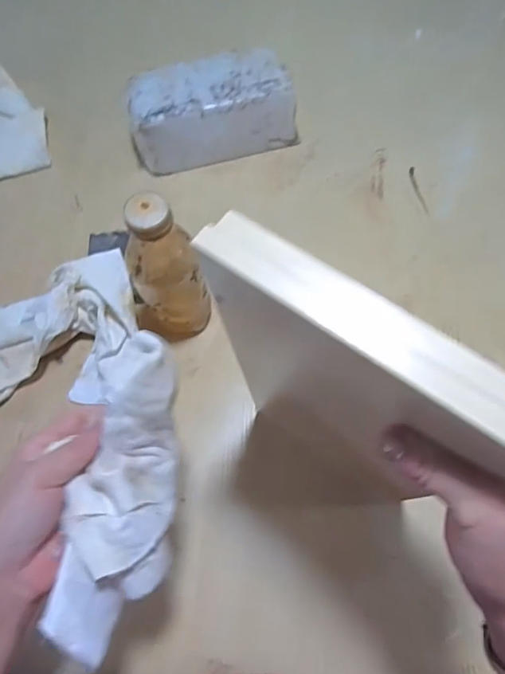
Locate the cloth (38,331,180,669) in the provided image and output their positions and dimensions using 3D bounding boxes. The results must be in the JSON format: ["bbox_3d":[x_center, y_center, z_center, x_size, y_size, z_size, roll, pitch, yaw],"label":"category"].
[{"bbox_3d":[-0.084,0.099,0.316,0.060,0.058,0.197,10,85,7],"label":"cloth"}]

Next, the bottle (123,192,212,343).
[{"bbox_3d":[-0.094,-0.060,0.489,0.081,0.208,0.067,-24,67,-8],"label":"bottle"}]

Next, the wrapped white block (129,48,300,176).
[{"bbox_3d":[-0.056,-0.313,0.660,0.229,0.104,0.103,-12,66,-3],"label":"wrapped white block"}]

